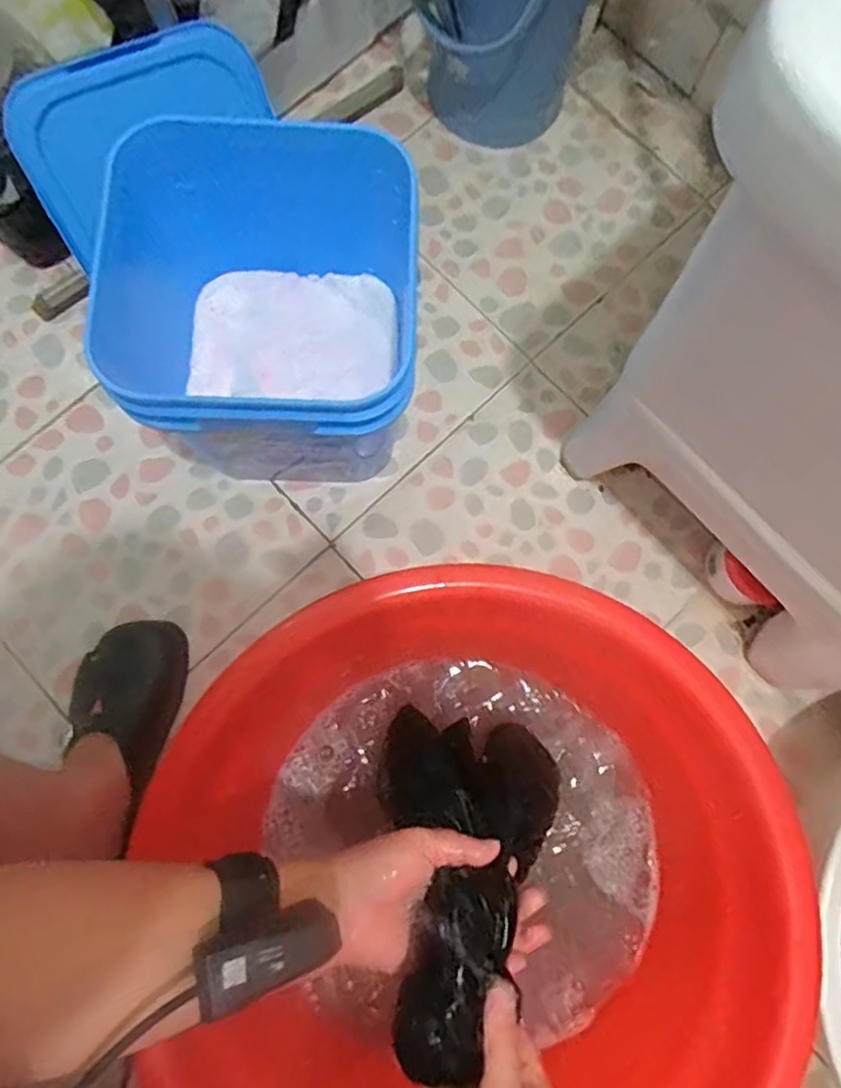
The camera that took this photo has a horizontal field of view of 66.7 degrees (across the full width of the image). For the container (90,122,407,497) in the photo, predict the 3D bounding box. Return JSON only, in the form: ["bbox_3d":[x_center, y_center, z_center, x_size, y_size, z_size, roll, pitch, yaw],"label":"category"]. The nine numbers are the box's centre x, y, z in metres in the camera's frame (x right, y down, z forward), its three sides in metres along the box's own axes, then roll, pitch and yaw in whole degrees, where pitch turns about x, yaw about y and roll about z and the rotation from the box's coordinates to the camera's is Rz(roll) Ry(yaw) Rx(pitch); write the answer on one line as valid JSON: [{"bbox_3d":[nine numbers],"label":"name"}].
[{"bbox_3d":[-0.133,-0.198,0.599,0.252,0.238,0.272,-5,77,-2],"label":"container"}]

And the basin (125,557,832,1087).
[{"bbox_3d":[0.045,0.256,0.528,0.475,0.169,0.425,26,80,5],"label":"basin"}]

